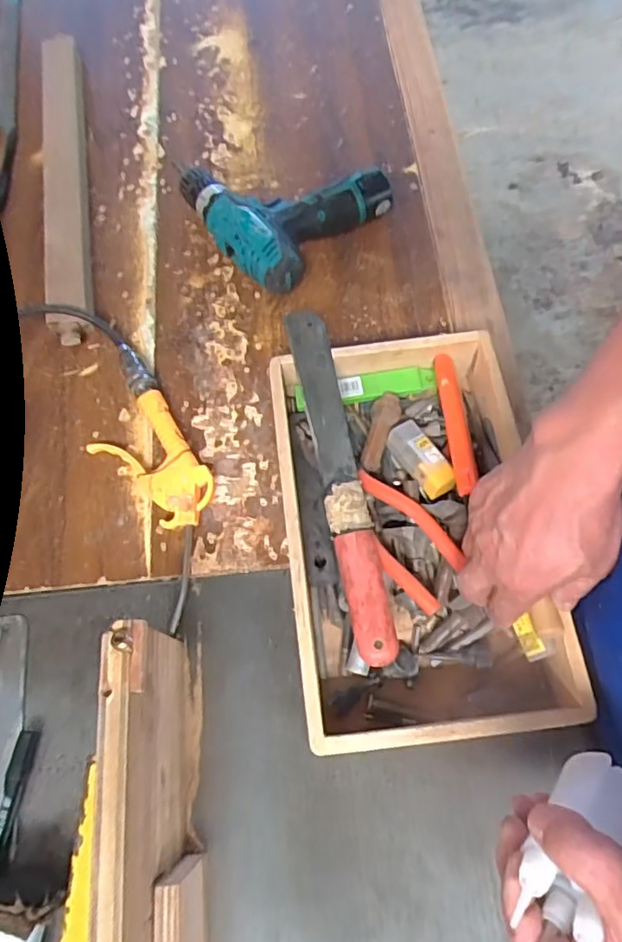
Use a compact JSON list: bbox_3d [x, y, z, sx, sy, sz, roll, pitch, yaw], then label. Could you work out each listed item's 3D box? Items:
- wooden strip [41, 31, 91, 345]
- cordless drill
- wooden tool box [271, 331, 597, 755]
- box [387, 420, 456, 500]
[{"bbox_3d":[-0.297,-0.371,0.695,0.047,0.044,0.513,-12,66,-3],"label":"wooden strip"},{"bbox_3d":[-0.038,-0.301,0.651,0.183,0.053,0.184,40,73,17],"label":"cordless drill"},{"bbox_3d":[0.082,0.044,0.479,0.199,0.064,0.317,-6,66,-1],"label":"wooden tool box"},{"bbox_3d":[0.095,-0.010,0.500,0.027,0.023,0.070,-31,70,-12],"label":"box"}]

